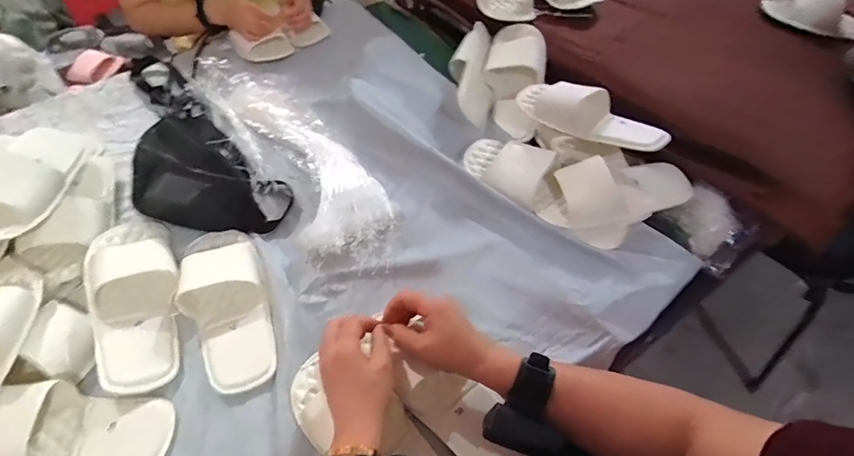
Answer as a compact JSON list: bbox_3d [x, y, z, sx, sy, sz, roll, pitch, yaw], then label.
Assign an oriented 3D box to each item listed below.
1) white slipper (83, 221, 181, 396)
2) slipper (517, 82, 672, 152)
[{"bbox_3d":[-0.369,0.085,0.561,0.100,0.048,0.245,-21,57,-16],"label":"white slipper"},{"bbox_3d":[0.256,-0.179,0.695,0.234,0.051,0.084,34,60,22],"label":"slipper"}]

